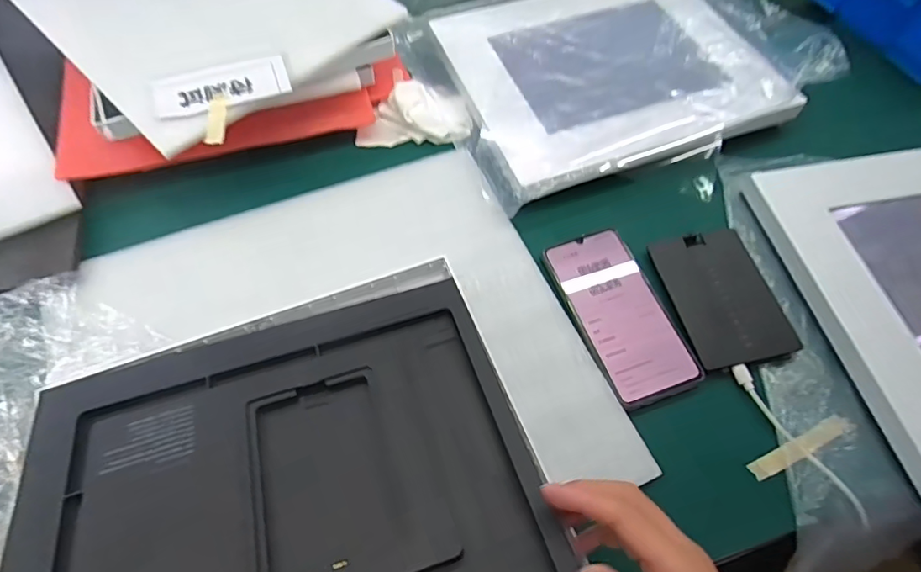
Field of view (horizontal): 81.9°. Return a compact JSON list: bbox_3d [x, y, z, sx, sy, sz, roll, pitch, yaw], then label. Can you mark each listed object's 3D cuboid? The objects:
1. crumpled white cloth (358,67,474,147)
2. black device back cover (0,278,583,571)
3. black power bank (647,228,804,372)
[{"bbox_3d":[-0.044,-0.177,0.526,0.106,0.025,0.082,5,60,2],"label":"crumpled white cloth"},{"bbox_3d":[-0.107,0.121,0.316,0.292,0.014,0.244,-15,51,-11],"label":"black device back cover"},{"bbox_3d":[0.214,0.009,0.436,0.085,0.012,0.117,-10,60,-6],"label":"black power bank"}]

